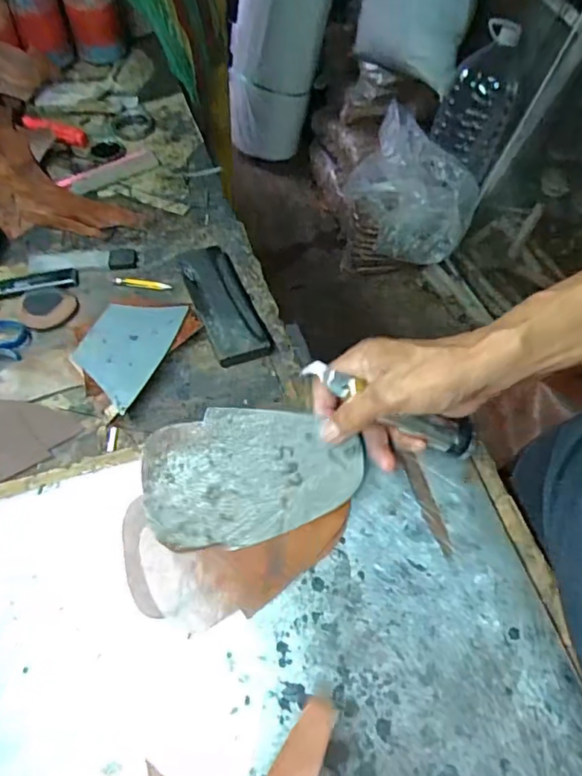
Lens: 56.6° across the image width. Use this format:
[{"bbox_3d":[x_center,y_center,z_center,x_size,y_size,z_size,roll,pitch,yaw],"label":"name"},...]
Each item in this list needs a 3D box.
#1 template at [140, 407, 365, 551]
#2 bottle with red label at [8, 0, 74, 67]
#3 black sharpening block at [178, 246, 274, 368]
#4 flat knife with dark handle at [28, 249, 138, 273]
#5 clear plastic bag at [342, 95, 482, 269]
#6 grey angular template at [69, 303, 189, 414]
[{"bbox_3d":[-0.027,0.066,0.399,0.158,0.004,0.099,-2,92,-7],"label":"template"},{"bbox_3d":[-0.354,-0.525,0.758,0.066,0.157,0.052,-17,61,-15],"label":"bottle with red label"},{"bbox_3d":[-0.069,-0.089,0.552,0.057,0.018,0.152,-17,61,-15],"label":"black sharpening block"},{"bbox_3d":[-0.223,-0.138,0.582,0.111,0.008,0.029,-3,58,-7],"label":"flat knife with dark handle"},{"bbox_3d":[0.340,-0.569,1.584,0.299,0.220,0.395,-33,66,-23],"label":"clear plastic bag"},{"bbox_3d":[-0.153,-0.043,0.505,0.068,0.006,0.115,29,63,-2],"label":"grey angular template"}]

